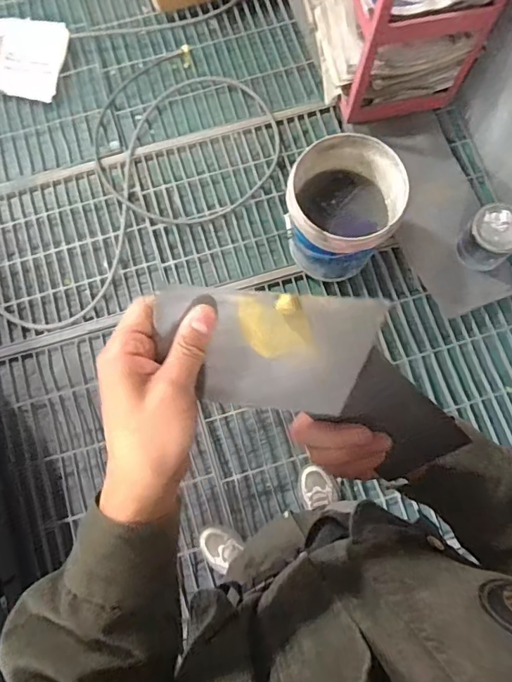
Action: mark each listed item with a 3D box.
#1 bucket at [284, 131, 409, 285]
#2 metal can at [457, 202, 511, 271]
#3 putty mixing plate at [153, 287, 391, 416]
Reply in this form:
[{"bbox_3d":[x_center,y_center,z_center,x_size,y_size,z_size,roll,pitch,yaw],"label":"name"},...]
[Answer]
[{"bbox_3d":[0.242,-0.372,1.442,0.293,0.339,0.306,0,78,0],"label":"bucket"},{"bbox_3d":[0.712,-0.315,1.509,0.154,0.150,0.144,39,81,8],"label":"metal can"},{"bbox_3d":[0.006,0.007,0.313,0.136,0.009,0.073,4,98,7],"label":"putty mixing plate"}]

